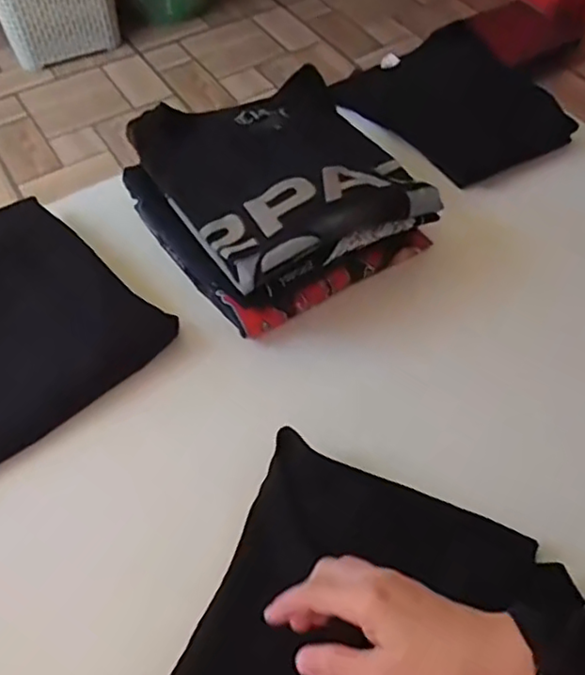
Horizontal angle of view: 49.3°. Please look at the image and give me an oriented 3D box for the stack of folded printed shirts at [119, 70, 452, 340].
[{"bbox_3d":[-0.014,-0.159,0.675,0.240,0.107,0.235,-29,59,-19],"label":"stack of folded printed shirts"}]

